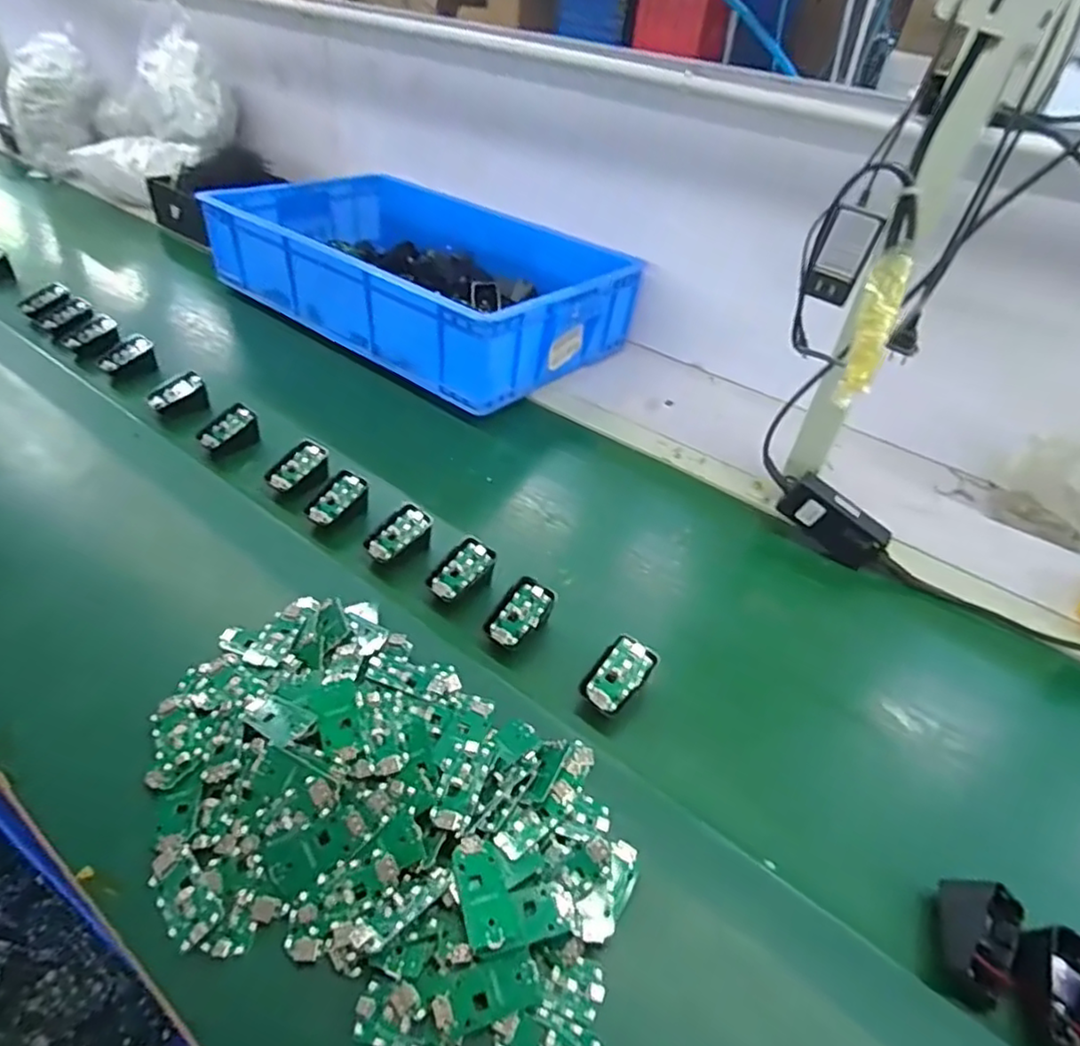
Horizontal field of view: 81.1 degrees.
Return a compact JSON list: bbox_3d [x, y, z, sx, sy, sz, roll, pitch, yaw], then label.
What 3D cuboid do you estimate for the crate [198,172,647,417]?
[{"bbox_3d":[-0.196,-0.428,1.061,0.647,0.135,0.435,31,47,26],"label":"crate"}]

